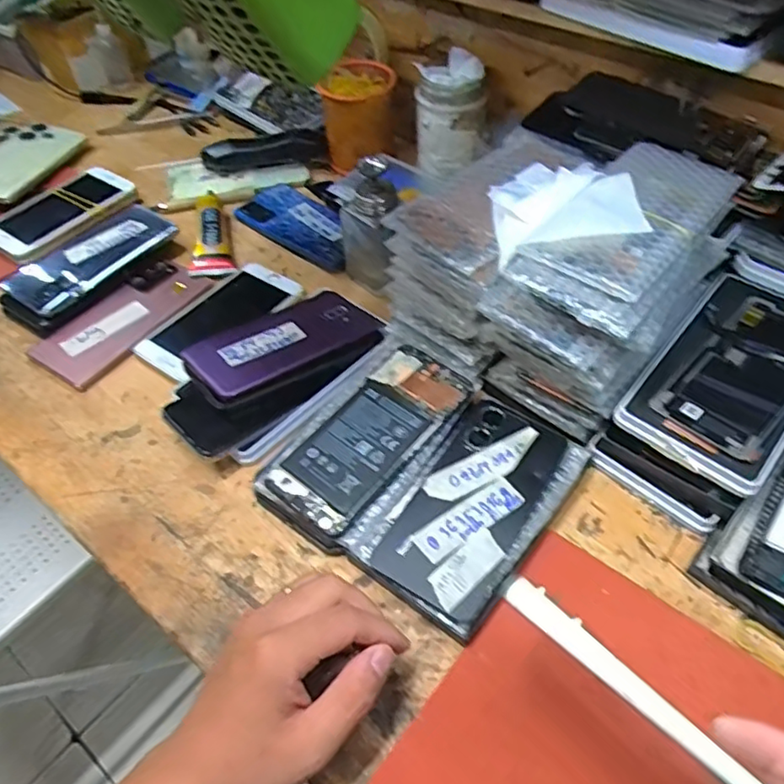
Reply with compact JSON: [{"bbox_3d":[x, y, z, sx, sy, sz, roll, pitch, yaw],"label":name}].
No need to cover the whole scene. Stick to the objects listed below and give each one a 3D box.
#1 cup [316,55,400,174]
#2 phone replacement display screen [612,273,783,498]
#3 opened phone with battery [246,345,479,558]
[{"bbox_3d":[-0.040,-0.328,0.739,0.084,0.090,0.090,-8,50,-4],"label":"cup"},{"bbox_3d":[0.253,-0.015,0.462,0.100,0.022,0.188,33,59,26],"label":"phone replacement display screen"},{"bbox_3d":[-0.016,0.030,0.467,0.078,0.017,0.171,31,58,25],"label":"opened phone with battery"}]

